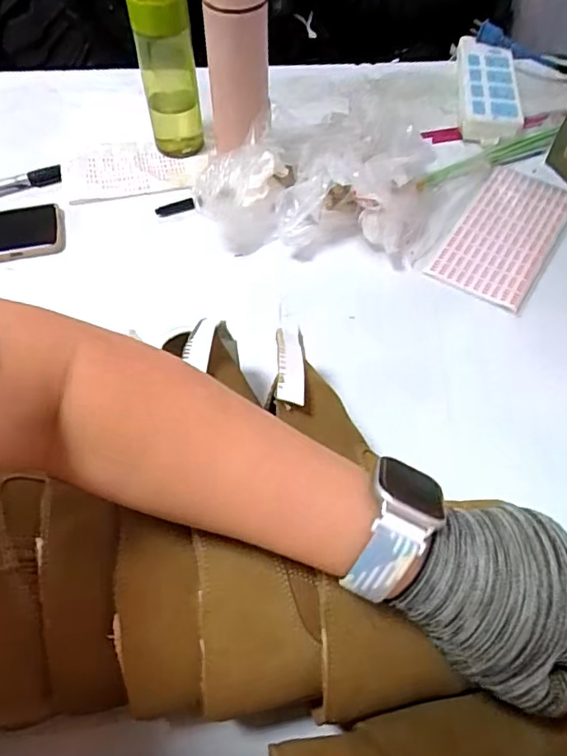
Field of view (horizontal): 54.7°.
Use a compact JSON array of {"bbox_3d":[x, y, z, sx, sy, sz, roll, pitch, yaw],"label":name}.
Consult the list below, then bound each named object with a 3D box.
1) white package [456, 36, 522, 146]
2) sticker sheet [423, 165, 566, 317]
[{"bbox_3d":[0.297,-0.427,0.801,0.083,0.031,0.247,10,56,6],"label":"white package"},{"bbox_3d":[0.269,-0.175,0.654,0.113,0.009,0.243,28,58,16],"label":"sticker sheet"}]

